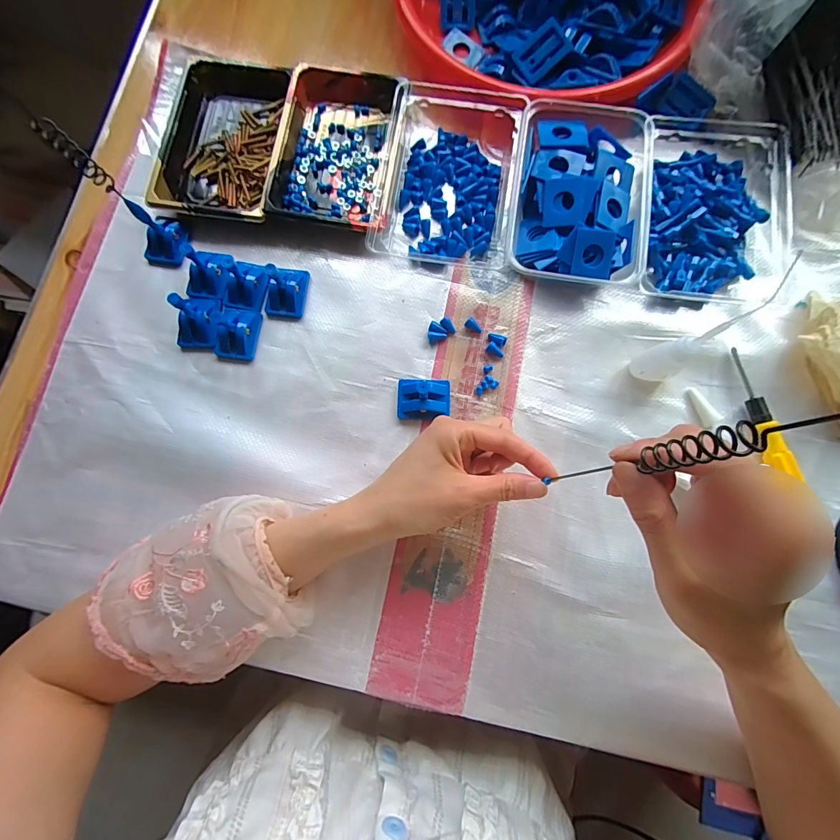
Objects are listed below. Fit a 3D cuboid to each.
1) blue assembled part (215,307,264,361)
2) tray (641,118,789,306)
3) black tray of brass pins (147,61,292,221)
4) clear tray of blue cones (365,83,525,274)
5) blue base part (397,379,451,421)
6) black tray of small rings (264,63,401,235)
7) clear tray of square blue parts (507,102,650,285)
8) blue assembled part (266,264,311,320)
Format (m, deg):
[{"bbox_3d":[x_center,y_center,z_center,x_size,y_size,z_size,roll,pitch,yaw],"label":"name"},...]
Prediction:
[{"bbox_3d":[-0.159,-0.077,0.356,0.034,0.022,0.045,8,79,3],"label":"blue assembled part"},{"bbox_3d":[0.258,-0.190,0.363,0.130,0.032,0.181,7,79,2],"label":"tray"},{"bbox_3d":[-0.185,-0.261,0.391,0.109,0.021,0.160,7,79,2],"label":"black tray of brass pins"},{"bbox_3d":[0.026,-0.230,0.377,0.121,0.031,0.180,8,79,3],"label":"clear tray of blue cones"},{"bbox_3d":[0.003,-0.018,0.347,0.044,0.017,0.035,3,79,2],"label":"blue base part"},{"bbox_3d":[-0.079,-0.257,0.385,0.099,0.029,0.162,12,79,3],"label":"black tray of small rings"},{"bbox_3d":[0.136,-0.193,0.362,0.112,0.035,0.167,8,79,3],"label":"clear tray of square blue parts"},{"bbox_3d":[-0.119,-0.117,0.358,0.033,0.040,0.043,12,79,3],"label":"blue assembled part"}]

